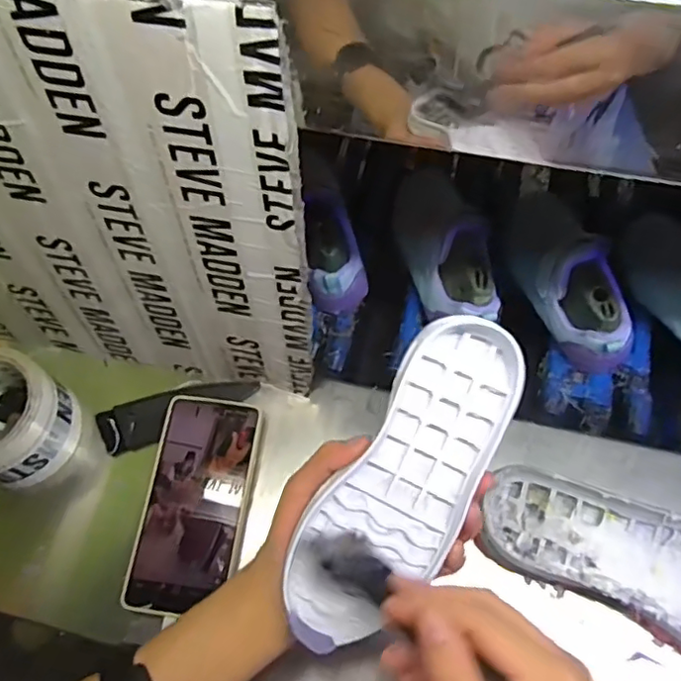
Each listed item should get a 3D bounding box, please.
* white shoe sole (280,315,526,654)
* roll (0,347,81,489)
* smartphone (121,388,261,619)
[{"bbox_3d":[0.036,0.082,0.334,0.069,0.024,0.200,32,92,23],"label":"white shoe sole"},{"bbox_3d":[-0.270,0.065,0.467,0.090,0.068,0.094,-2,54,2],"label":"roll"},{"bbox_3d":[-0.113,0.126,0.462,0.080,0.012,0.163,8,68,9],"label":"smartphone"}]

